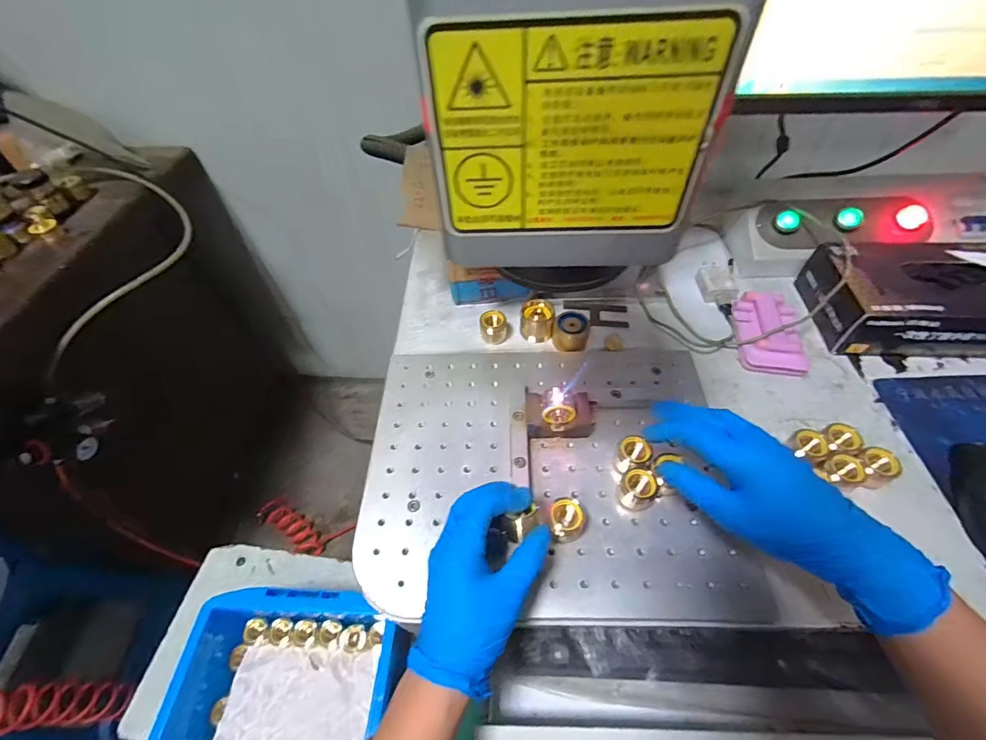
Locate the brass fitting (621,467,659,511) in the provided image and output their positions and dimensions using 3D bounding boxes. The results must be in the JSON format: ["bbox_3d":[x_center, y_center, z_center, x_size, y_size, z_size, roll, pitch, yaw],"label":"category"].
[{"bbox_3d":[0.129,0.106,0.384,0.030,0.028,0.030,-2,52,2],"label":"brass fitting"}]

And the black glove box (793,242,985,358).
[{"bbox_3d":[0.489,-0.081,0.486,0.225,0.071,0.124,2,53,3],"label":"black glove box"}]

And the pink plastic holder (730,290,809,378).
[{"bbox_3d":[0.316,-0.046,0.494,0.068,0.021,0.106,6,53,8],"label":"pink plastic holder"}]

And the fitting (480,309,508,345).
[{"bbox_3d":[0.001,-0.049,0.514,0.031,0.038,0.026,2,57,3],"label":"fitting"}]

